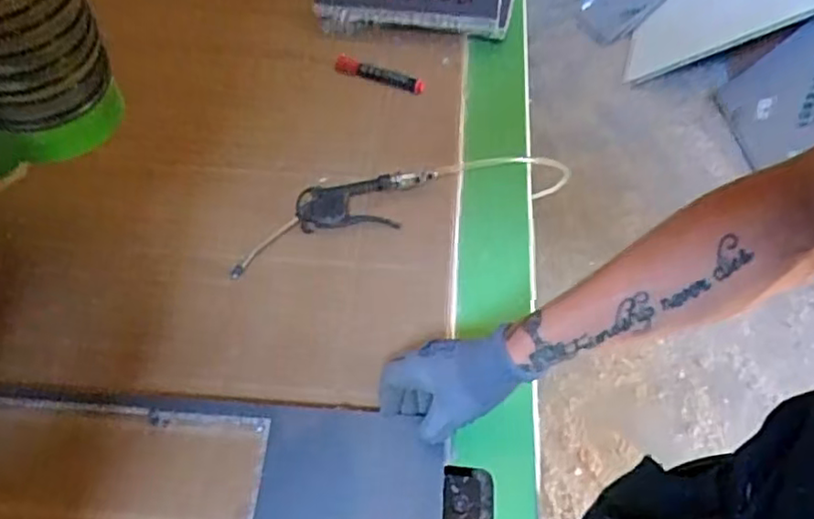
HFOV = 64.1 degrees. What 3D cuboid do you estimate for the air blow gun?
[{"bbox_3d":[-0.089,-0.058,0.772,0.257,0.029,0.075,-18,59,-12],"label":"air blow gun"}]

